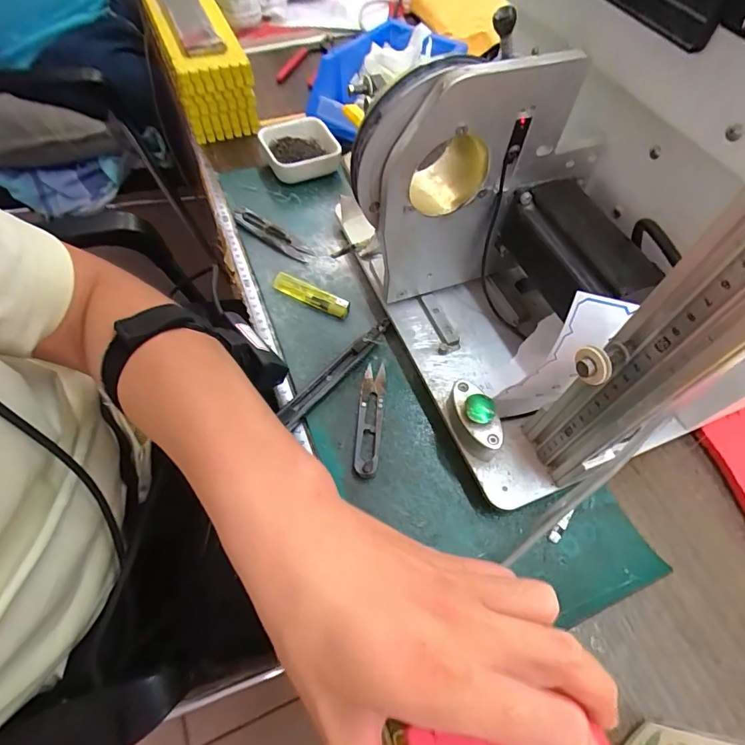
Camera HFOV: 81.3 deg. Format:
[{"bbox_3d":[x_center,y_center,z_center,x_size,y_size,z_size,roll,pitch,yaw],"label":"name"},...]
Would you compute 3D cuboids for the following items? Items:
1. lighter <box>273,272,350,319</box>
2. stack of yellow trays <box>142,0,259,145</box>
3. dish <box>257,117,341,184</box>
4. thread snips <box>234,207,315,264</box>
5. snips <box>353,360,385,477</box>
[{"bbox_3d":[-0.059,-0.075,0.420,0.080,0.011,0.017,23,62,12],"label":"lighter"},{"bbox_3d":[-0.238,-0.436,0.579,0.083,0.102,0.289,-20,62,-13],"label":"stack of yellow trays"},{"bbox_3d":[-0.089,-0.270,0.521,0.080,0.032,0.102,-21,62,-13],"label":"dish"},{"bbox_3d":[-0.106,-0.148,0.462,0.102,0.013,0.021,33,64,17],"label":"thread snips"},{"bbox_3d":[-0.002,0.036,0.357,0.020,0.010,0.102,6,59,2],"label":"snips"}]

